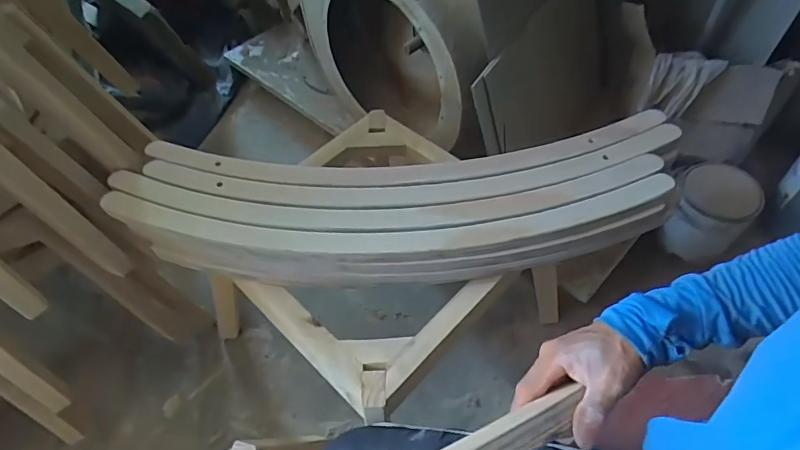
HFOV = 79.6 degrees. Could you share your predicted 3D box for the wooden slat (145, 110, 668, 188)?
[{"bbox_3d":[0.026,-0.116,0.796,0.867,0.027,0.126,-5,54,-2],"label":"wooden slat"}]

